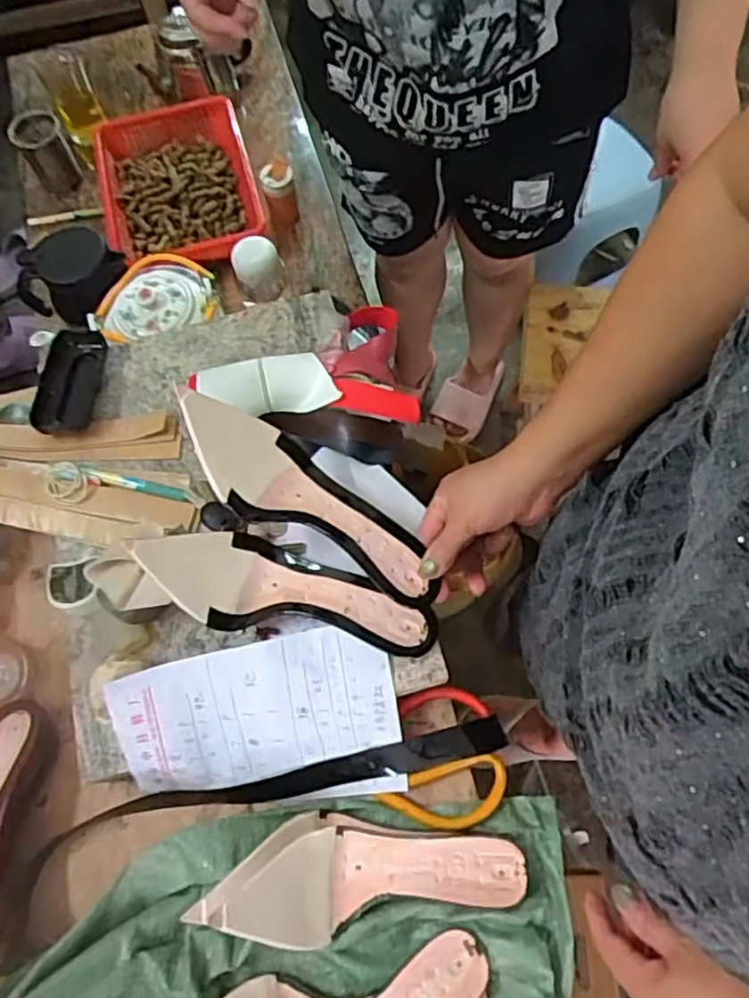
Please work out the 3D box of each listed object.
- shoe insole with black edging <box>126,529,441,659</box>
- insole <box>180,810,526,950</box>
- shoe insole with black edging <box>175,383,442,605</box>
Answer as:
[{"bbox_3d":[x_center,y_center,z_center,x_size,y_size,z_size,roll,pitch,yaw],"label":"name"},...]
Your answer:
[{"bbox_3d":[-0.063,0.072,0.532,0.236,0.073,0.072,15,69,-9],"label":"shoe insole with black edging"},{"bbox_3d":[-0.005,0.274,0.498,0.236,0.066,0.078,2,68,-15],"label":"insole"},{"bbox_3d":[-0.049,-0.001,0.530,0.234,0.059,0.070,36,72,-12],"label":"shoe insole with black edging"}]

